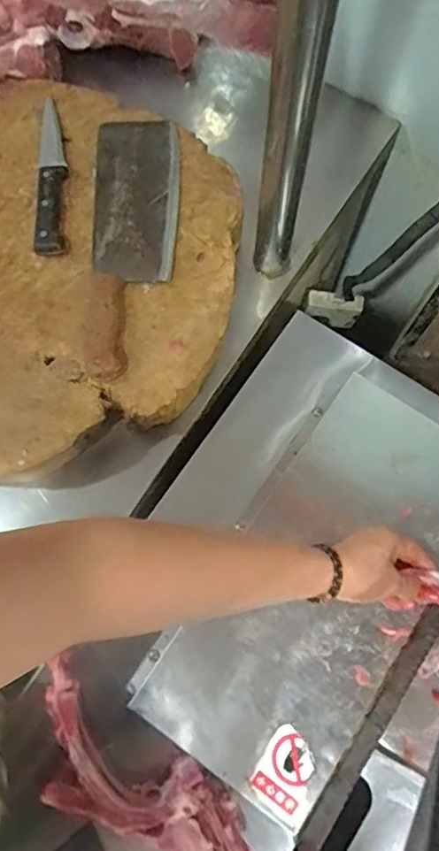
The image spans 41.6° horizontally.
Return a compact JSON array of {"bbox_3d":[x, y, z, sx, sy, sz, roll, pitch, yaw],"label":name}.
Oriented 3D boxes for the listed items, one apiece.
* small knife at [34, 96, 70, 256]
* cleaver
[{"bbox_3d":[-0.212,-0.317,0.728,0.037,0.027,0.221,-4,74,-1],"label":"small knife"},{"bbox_3d":[-0.106,-0.231,0.701,0.101,0.033,0.363,1,74,1],"label":"cleaver"}]

